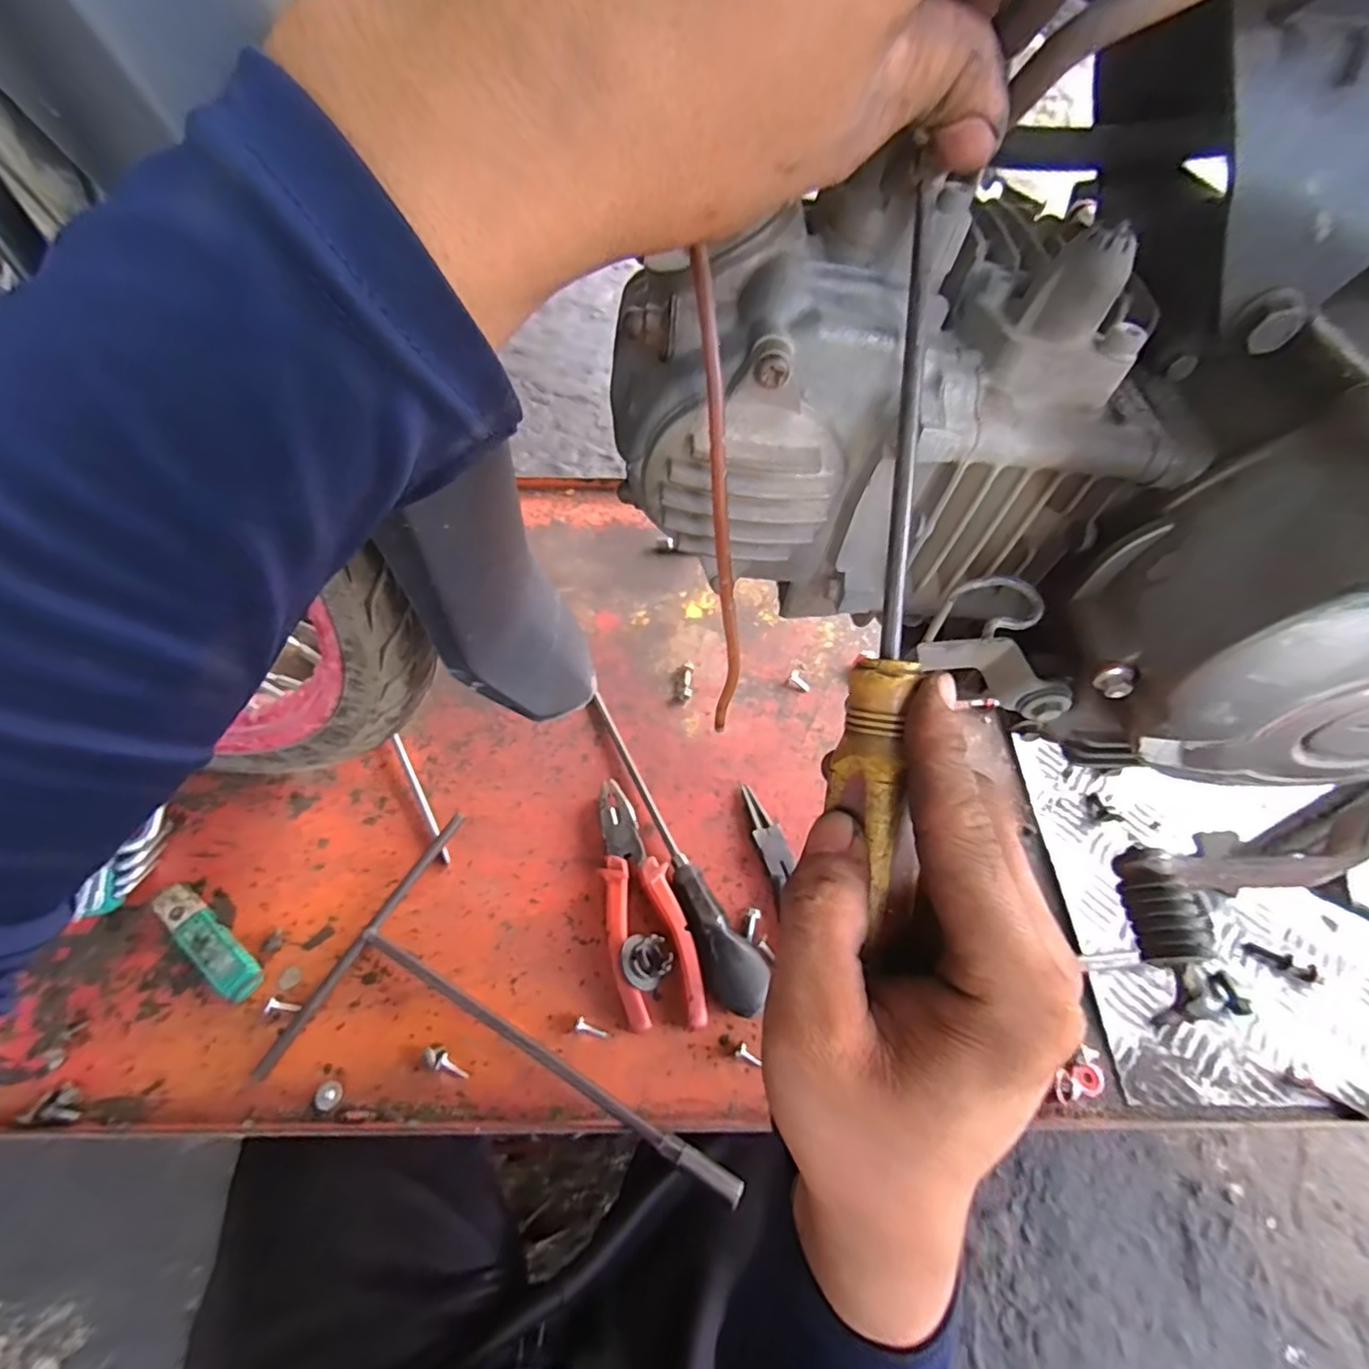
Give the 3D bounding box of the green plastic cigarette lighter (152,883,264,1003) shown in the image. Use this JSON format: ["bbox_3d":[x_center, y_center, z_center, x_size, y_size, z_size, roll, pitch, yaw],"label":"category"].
[{"bbox_3d":[-0.329,0.179,0.428,0.097,0.021,0.026,33,62,19],"label":"green plastic cigarette lighter"}]

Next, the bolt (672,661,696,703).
[{"bbox_3d":[0.000,-0.001,0.556,0.016,0.006,0.042,11,57,6],"label":"bolt"}]

